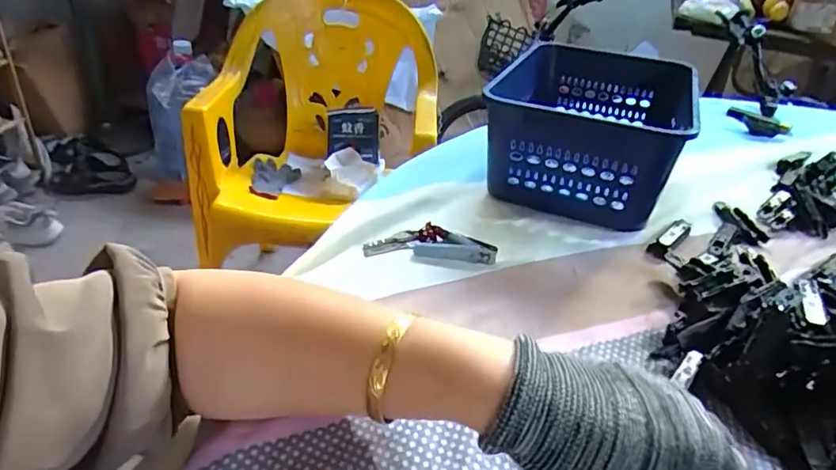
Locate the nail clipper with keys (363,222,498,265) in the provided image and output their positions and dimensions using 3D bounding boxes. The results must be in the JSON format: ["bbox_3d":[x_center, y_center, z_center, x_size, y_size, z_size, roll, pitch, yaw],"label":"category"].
[{"bbox_3d":[0.009,0.004,0.424,0.099,0.012,0.040,2,34,-6],"label":"nail clipper with keys"}]

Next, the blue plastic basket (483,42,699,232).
[{"bbox_3d":[0.172,-0.114,0.546,0.163,0.092,0.255,18,35,17],"label":"blue plastic basket"}]

